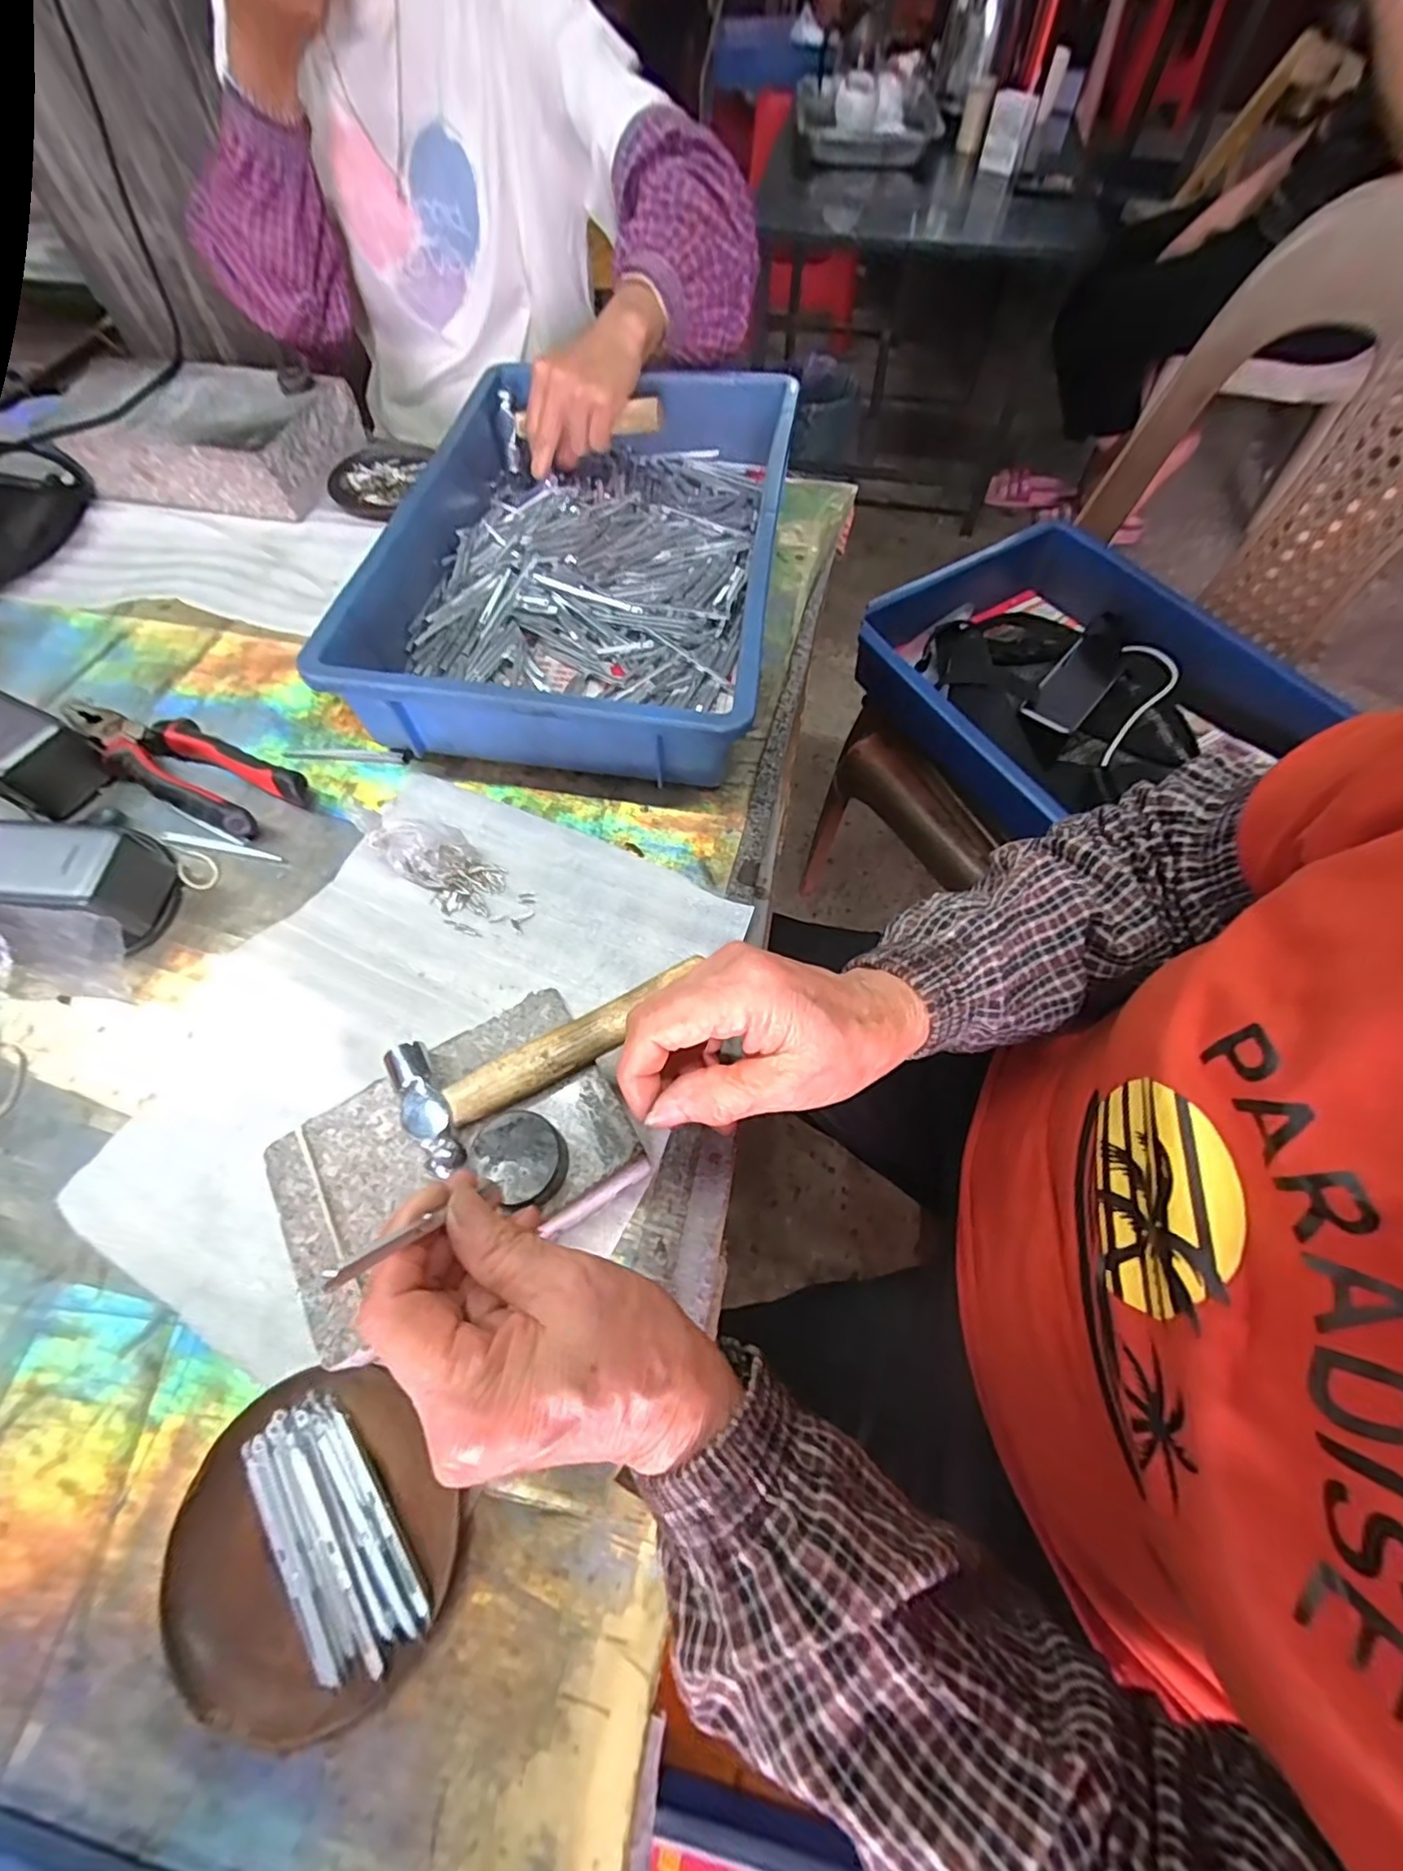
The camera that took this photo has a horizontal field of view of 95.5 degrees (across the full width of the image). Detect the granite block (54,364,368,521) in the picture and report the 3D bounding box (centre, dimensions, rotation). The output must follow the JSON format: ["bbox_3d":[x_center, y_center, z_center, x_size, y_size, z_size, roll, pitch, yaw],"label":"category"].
[{"bbox_3d":[-0.471,-0.499,0.631,0.211,0.058,0.163,10,63,5],"label":"granite block"}]

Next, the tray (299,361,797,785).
[{"bbox_3d":[-0.085,-0.314,0.522,0.283,0.082,0.436,7,62,4],"label":"tray"}]

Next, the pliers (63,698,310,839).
[{"bbox_3d":[-0.377,-0.128,0.456,0.212,0.025,0.060,25,65,13],"label":"pliers"}]

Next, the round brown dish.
[{"bbox_3d":[-0.160,0.248,0.266,0.115,0.012,0.111,0,62,0],"label":"round brown dish"}]

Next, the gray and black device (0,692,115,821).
[{"bbox_3d":[-0.492,-0.138,0.443,0.132,0.045,0.056,25,65,13],"label":"gray and black device"}]

